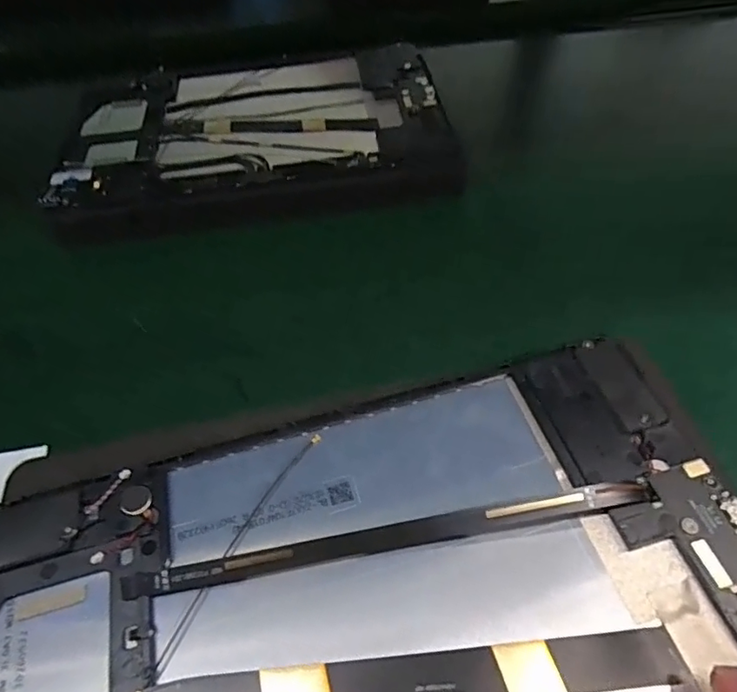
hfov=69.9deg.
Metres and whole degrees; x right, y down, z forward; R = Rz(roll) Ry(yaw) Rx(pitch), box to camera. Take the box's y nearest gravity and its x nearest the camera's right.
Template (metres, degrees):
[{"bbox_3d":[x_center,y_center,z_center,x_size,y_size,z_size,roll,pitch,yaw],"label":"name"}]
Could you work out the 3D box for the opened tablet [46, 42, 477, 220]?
[{"bbox_3d":[-0.071,-0.146,0.342,0.238,0.009,0.169,-5,53,0],"label":"opened tablet"}]

